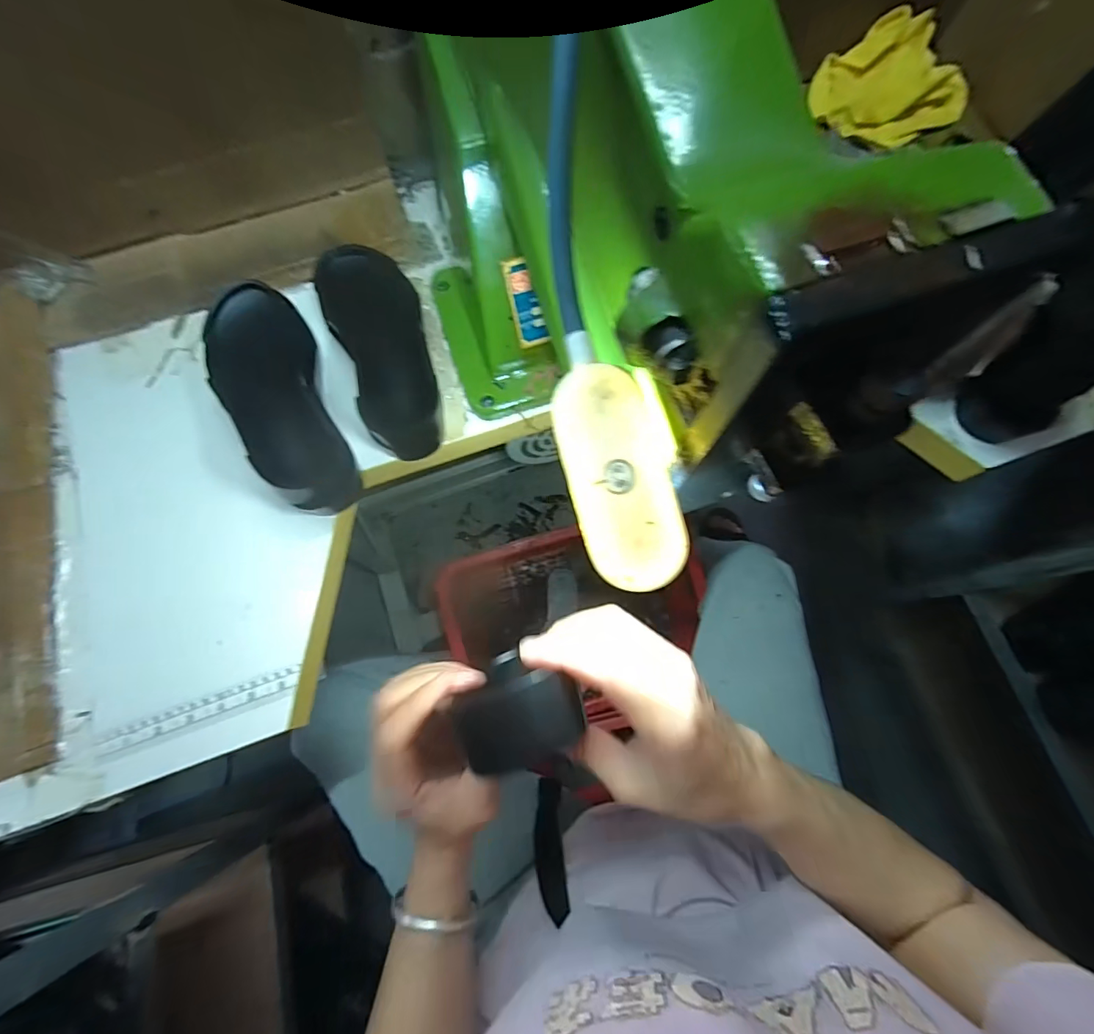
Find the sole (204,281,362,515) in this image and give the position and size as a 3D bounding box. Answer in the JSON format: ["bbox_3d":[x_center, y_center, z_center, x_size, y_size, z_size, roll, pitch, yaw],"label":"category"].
[{"bbox_3d":[-0.253,-0.121,0.454,0.098,0.070,0.259,-30,77,-9],"label":"sole"}]

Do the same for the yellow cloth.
[{"bbox_3d":[0.420,-0.529,0.591,0.163,0.031,0.135,-24,99,9],"label":"yellow cloth"}]

